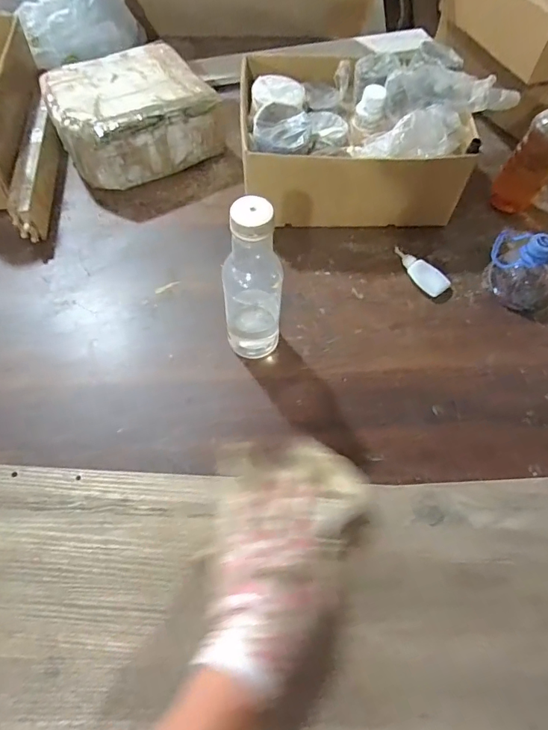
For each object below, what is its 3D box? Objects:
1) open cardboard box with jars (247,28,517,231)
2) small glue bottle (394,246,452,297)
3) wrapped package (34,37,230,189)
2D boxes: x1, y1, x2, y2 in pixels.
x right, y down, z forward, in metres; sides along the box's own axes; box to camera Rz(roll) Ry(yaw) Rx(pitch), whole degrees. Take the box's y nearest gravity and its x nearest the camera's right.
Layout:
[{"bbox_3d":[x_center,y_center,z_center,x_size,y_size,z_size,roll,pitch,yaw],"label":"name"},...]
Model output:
[{"bbox_3d":[0.136,-0.354,0.671,0.367,0.152,0.265,-4,61,-4],"label":"open cardboard box with jars"},{"bbox_3d":[0.204,-0.133,0.621,0.040,0.016,0.091,-37,68,-20],"label":"small glue bottle"},{"bbox_3d":[-0.221,-0.387,0.694,0.221,0.108,0.179,-27,65,-16],"label":"wrapped package"}]

